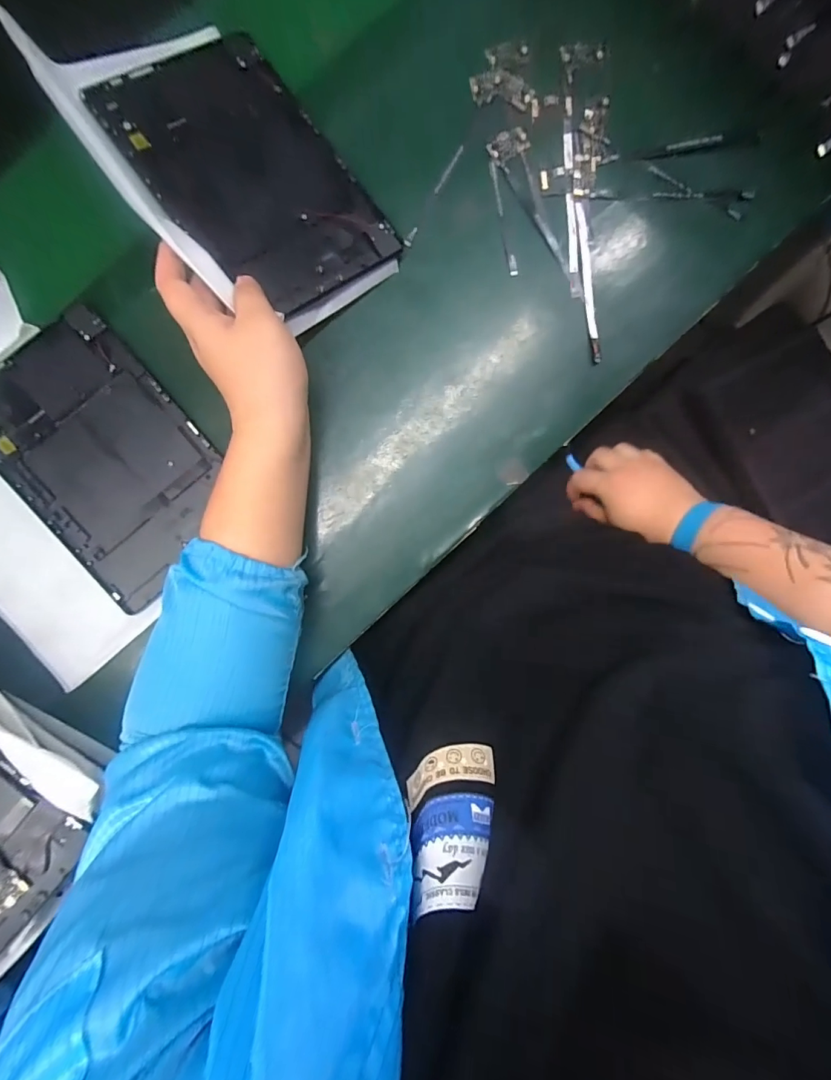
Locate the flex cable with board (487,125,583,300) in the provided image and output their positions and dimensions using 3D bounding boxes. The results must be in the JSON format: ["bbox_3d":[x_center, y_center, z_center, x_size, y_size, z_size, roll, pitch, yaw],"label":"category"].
[{"bbox_3d":[0.103,-0.294,0.408,0.057,0.004,0.162,-23,93,-2],"label":"flex cable with board"}]

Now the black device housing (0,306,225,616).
[{"bbox_3d":[-0.274,-0.075,0.393,0.153,0.016,0.230,-41,94,-1],"label":"black device housing"}]

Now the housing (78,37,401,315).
[{"bbox_3d":[-0.141,-0.310,0.376,0.148,0.011,0.239,-36,89,-13],"label":"housing"}]

